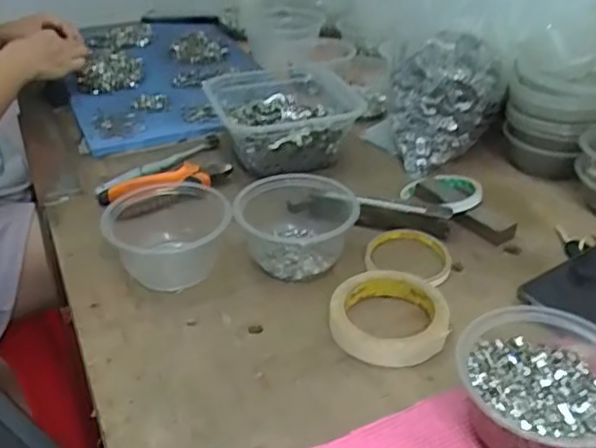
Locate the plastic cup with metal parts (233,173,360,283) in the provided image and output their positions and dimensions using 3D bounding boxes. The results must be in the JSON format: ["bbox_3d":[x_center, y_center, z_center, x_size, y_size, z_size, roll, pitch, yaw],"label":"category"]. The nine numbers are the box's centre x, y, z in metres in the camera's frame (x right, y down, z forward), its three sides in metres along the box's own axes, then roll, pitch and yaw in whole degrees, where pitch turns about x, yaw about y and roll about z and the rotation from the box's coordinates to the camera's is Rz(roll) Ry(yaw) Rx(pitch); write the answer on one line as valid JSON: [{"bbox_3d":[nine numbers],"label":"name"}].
[{"bbox_3d":[0.003,-0.002,0.613,0.127,0.056,0.107,-8,35,-12],"label":"plastic cup with metal parts"}]

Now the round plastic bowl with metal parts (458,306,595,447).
[{"bbox_3d":[0.166,0.116,0.424,0.109,0.058,0.106,0,34,0],"label":"round plastic bowl with metal parts"}]

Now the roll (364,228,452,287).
[{"bbox_3d":[0.108,0.032,0.612,0.082,0.020,0.084,6,36,13],"label":"roll"}]

